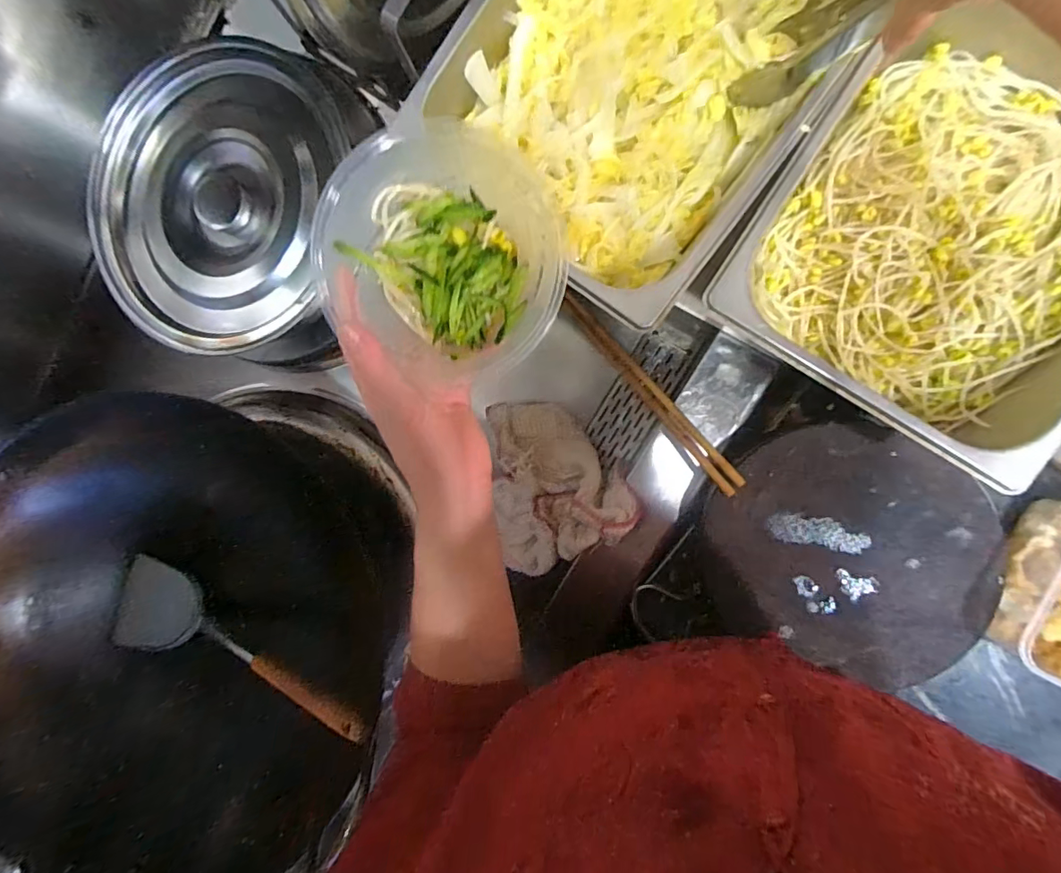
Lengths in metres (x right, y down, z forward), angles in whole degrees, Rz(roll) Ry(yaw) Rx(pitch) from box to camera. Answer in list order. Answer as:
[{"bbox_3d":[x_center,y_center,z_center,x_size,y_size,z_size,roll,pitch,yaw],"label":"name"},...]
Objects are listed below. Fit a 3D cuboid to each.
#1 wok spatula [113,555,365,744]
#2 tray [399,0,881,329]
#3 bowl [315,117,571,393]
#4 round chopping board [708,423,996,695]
[{"bbox_3d":[-0.318,0.264,0.584,0.060,0.084,0.325,-43,106,7],"label":"wok spatula"},{"bbox_3d":[0.092,-0.298,0.425,0.272,0.083,0.336,38,97,4],"label":"tray"},{"bbox_3d":[-0.053,-0.118,0.331,0.144,0.058,0.154,0,93,7],"label":"bowl"},{"bbox_3d":[0.300,0.108,0.483,0.247,0.032,0.213,22,96,6],"label":"round chopping board"}]

